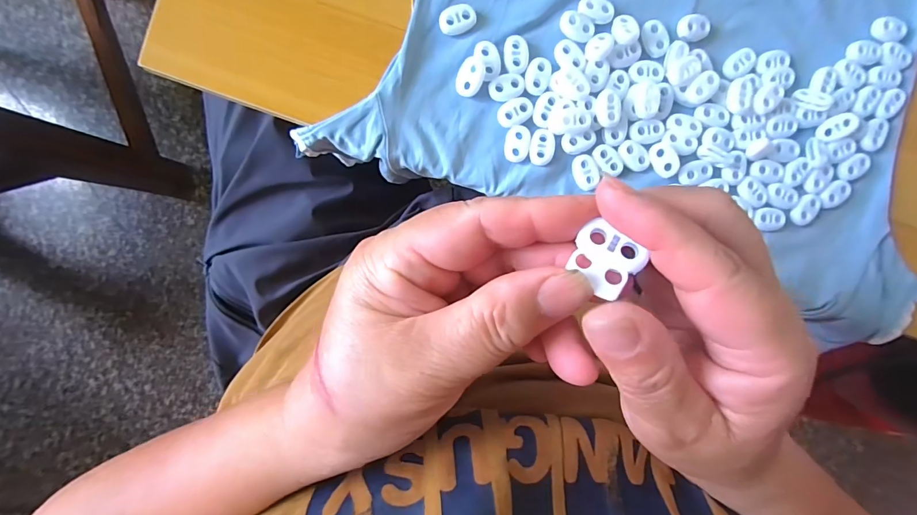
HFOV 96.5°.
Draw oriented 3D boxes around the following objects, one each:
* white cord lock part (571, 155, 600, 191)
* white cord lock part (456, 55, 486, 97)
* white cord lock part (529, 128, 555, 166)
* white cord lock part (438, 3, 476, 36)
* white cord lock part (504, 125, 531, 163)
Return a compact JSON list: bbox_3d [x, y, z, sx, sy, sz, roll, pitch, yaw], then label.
[{"bbox_3d":[0.080,-0.053,0.257,0.014,0.004,0.022,-18,95,-4],"label":"white cord lock part"},{"bbox_3d":[0.007,-0.109,0.246,0.015,0.007,0.021,18,91,-6],"label":"white cord lock part"},{"bbox_3d":[0.052,-0.068,0.253,0.015,0.004,0.022,4,93,-6],"label":"white cord lock part"},{"bbox_3d":[0.000,-0.143,0.244,0.022,0.005,0.015,-30,95,-3],"label":"white cord lock part"},{"bbox_3d":[0.036,-0.070,0.253,0.015,0.004,0.022,7,92,-6],"label":"white cord lock part"}]

